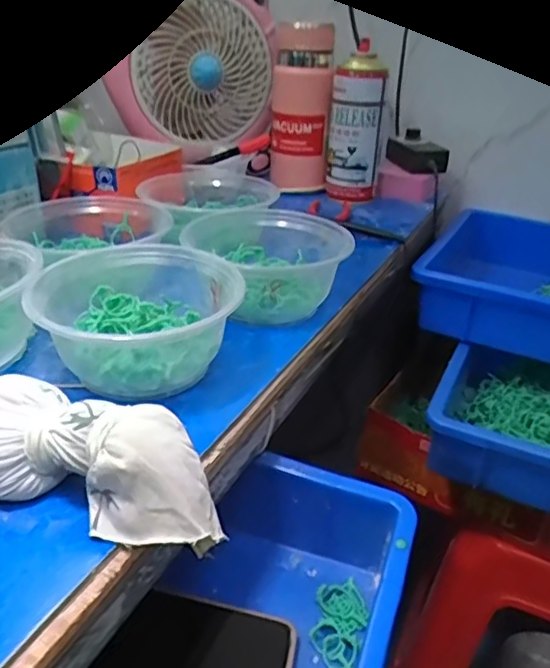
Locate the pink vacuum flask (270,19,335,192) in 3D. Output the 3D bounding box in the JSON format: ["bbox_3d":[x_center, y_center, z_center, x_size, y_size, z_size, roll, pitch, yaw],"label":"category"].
[{"bbox_3d":[0.033,-0.283,0.748,0.069,0.191,0.061,3,29,0],"label":"pink vacuum flask"}]

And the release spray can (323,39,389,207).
[{"bbox_3d":[0.100,-0.251,0.732,0.063,0.164,0.055,7,29,7],"label":"release spray can"}]

